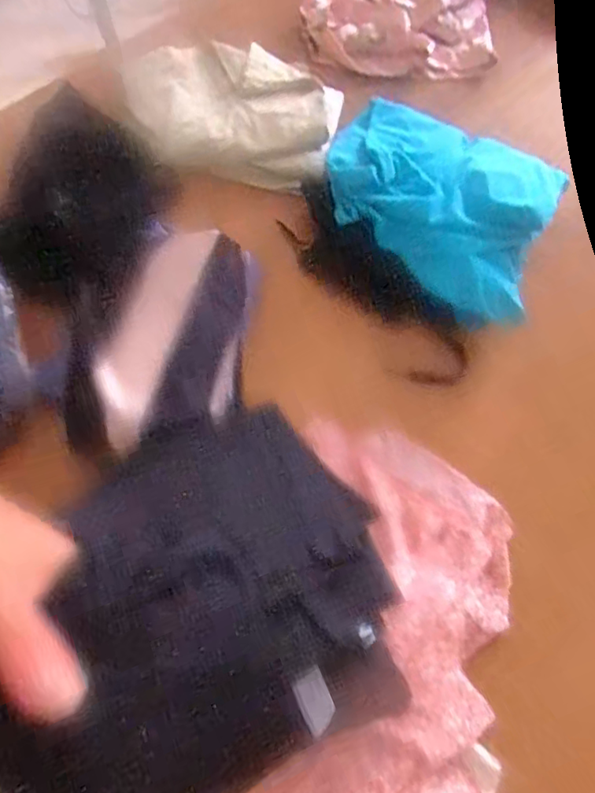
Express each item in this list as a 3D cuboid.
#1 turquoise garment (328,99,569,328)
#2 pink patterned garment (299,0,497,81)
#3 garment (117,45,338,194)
[{"bbox_3d":[0.171,-0.247,0.689,0.288,0.095,0.246,28,71,10],"label":"turquoise garment"},{"bbox_3d":[0.156,-0.569,0.841,0.285,0.062,0.201,14,69,5],"label":"pink patterned garment"},{"bbox_3d":[-0.098,-0.396,0.752,0.305,0.045,0.215,10,73,5],"label":"garment"}]

